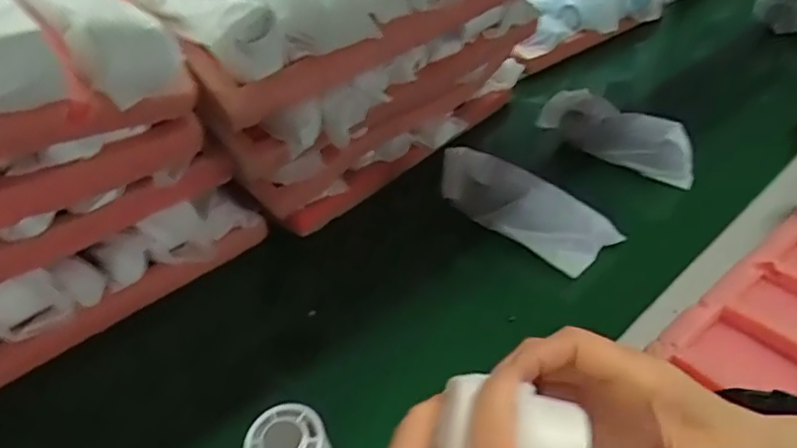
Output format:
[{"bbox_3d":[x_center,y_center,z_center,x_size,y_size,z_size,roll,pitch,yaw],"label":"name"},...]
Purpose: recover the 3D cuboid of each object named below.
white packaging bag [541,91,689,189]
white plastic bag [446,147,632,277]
[{"bbox_3d":[0.279,-0.117,0.780,0.056,0.066,0.210,-30,45,-32],"label":"white packaging bag"},{"bbox_3d":[0.130,-0.014,0.647,0.193,0.065,0.073,31,47,19],"label":"white plastic bag"}]

